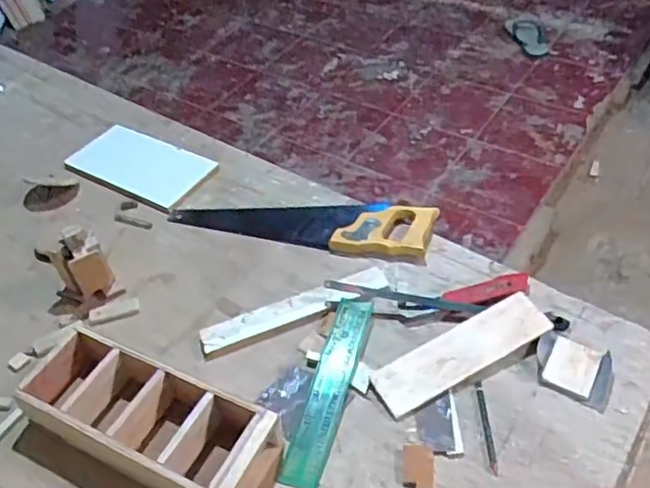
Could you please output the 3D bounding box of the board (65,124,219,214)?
[{"bbox_3d":[-0.318,-0.140,1.076,0.224,0.017,0.141,21,49,25],"label":"board"}]

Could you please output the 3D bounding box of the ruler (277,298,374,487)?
[{"bbox_3d":[0.006,0.170,0.753,0.047,0.008,0.256,7,48,18],"label":"ruler"}]

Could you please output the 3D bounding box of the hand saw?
[{"bbox_3d":[-0.041,-0.043,0.963,0.405,0.032,0.107,9,45,15],"label":"hand saw"}]

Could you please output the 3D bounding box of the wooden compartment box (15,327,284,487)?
[{"bbox_3d":[-0.201,0.193,0.702,0.300,0.064,0.111,16,47,21],"label":"wooden compartment box"}]

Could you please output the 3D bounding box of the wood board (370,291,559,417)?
[{"bbox_3d":[0.169,0.131,0.763,0.232,0.012,0.060,-26,69,-12],"label":"wood board"}]

